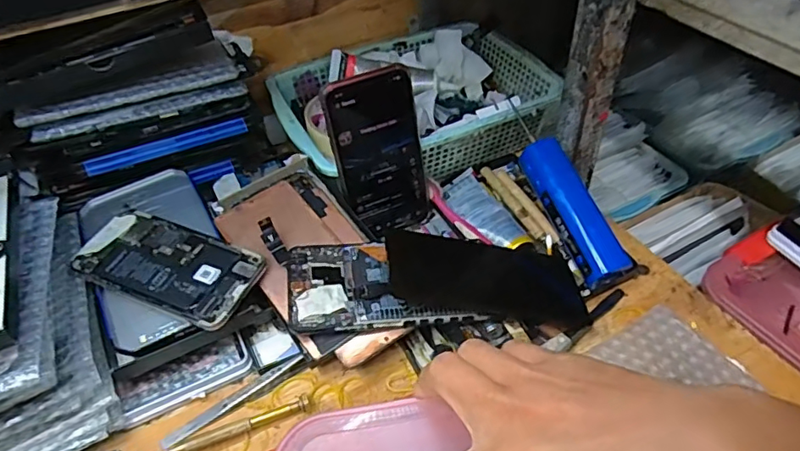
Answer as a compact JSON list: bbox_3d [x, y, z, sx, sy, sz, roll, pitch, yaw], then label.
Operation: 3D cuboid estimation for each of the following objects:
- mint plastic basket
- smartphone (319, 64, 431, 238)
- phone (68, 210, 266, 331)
[{"bbox_3d":[0.010,-0.124,0.564,0.259,0.058,0.189,-18,47,-14],"label":"mint plastic basket"},{"bbox_3d":[-0.015,-0.057,0.471,0.075,0.150,0.005,-22,35,-13],"label":"smartphone"},{"bbox_3d":[-0.177,0.029,0.420,0.138,0.015,0.067,16,48,19],"label":"phone"}]

